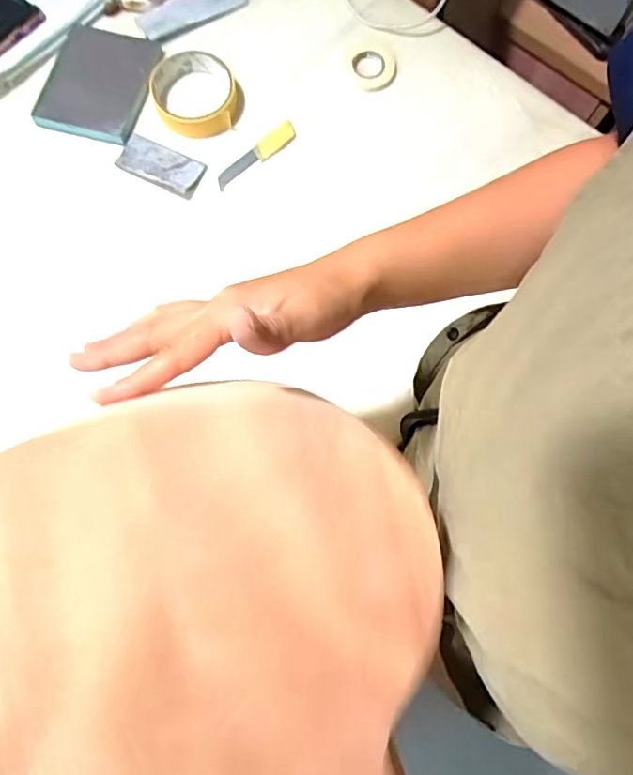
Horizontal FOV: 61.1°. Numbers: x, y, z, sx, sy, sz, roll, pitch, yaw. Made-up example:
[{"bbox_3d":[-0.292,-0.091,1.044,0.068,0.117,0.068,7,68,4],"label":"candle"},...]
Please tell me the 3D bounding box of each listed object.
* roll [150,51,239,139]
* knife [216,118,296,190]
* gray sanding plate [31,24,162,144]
[{"bbox_3d":[-0.123,-0.300,0.541,0.081,0.021,0.082,0,78,0],"label":"roll"},{"bbox_3d":[-0.063,-0.237,0.544,0.096,0.006,0.025,-37,80,-7],"label":"knife"},{"bbox_3d":[-0.223,-0.315,0.548,0.107,0.011,0.120,12,78,3],"label":"gray sanding plate"}]

